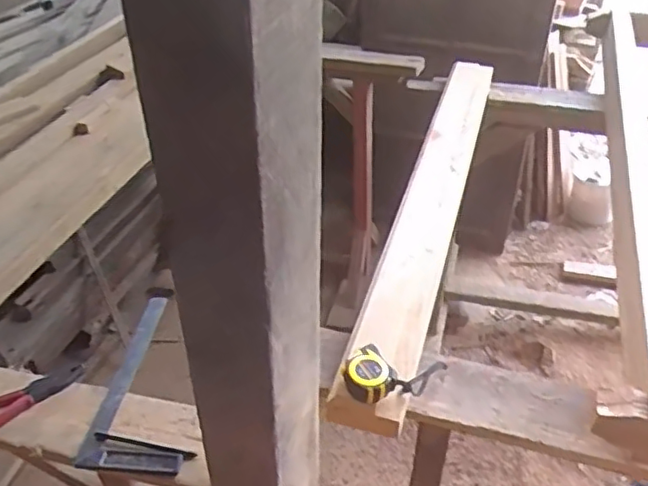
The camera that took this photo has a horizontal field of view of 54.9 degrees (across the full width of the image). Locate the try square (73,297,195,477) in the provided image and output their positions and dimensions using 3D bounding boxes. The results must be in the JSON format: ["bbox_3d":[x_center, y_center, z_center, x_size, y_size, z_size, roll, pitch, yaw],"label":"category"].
[{"bbox_3d":[-0.218,0.176,0.836,0.129,0.026,0.277,3,39,5],"label":"try square"}]

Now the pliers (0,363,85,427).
[{"bbox_3d":[-0.400,0.211,0.798,0.189,0.023,0.048,-21,43,-23],"label":"pliers"}]

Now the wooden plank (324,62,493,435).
[{"bbox_3d":[0.227,-0.107,1.236,0.114,0.069,1.116,11,40,14],"label":"wooden plank"}]

